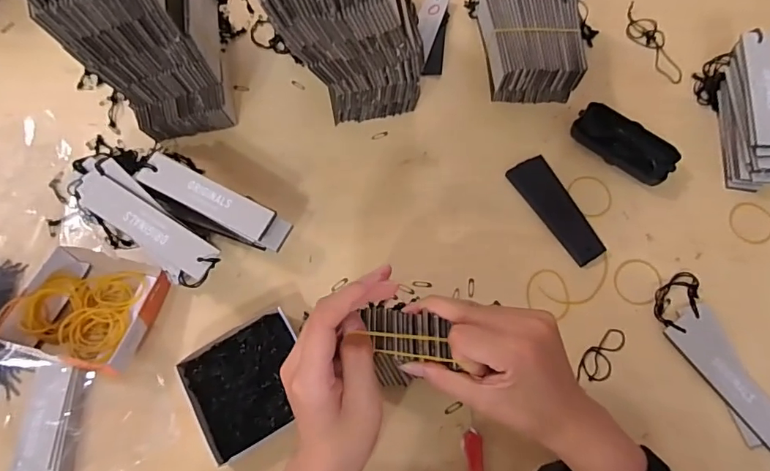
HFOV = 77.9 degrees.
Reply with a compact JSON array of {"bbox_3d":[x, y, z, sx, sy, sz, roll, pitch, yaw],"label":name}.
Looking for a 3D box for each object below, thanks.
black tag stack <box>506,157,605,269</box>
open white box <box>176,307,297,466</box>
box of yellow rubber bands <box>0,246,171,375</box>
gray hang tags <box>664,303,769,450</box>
[{"bbox_3d":[0.182,-0.028,0.503,0.046,0.004,0.125,-27,70,-11],"label":"black tag stack"},{"bbox_3d":[-0.120,0.131,0.429,0.102,0.021,0.100,-31,71,-12],"label":"open white box"},{"bbox_3d":[-0.276,0.063,0.442,0.112,0.042,0.105,12,68,5],"label":"box of yellow rubber bands"},{"bbox_3d":[0.310,0.127,0.430,0.049,0.008,0.127,-27,70,-3],"label":"gray hang tags"}]

